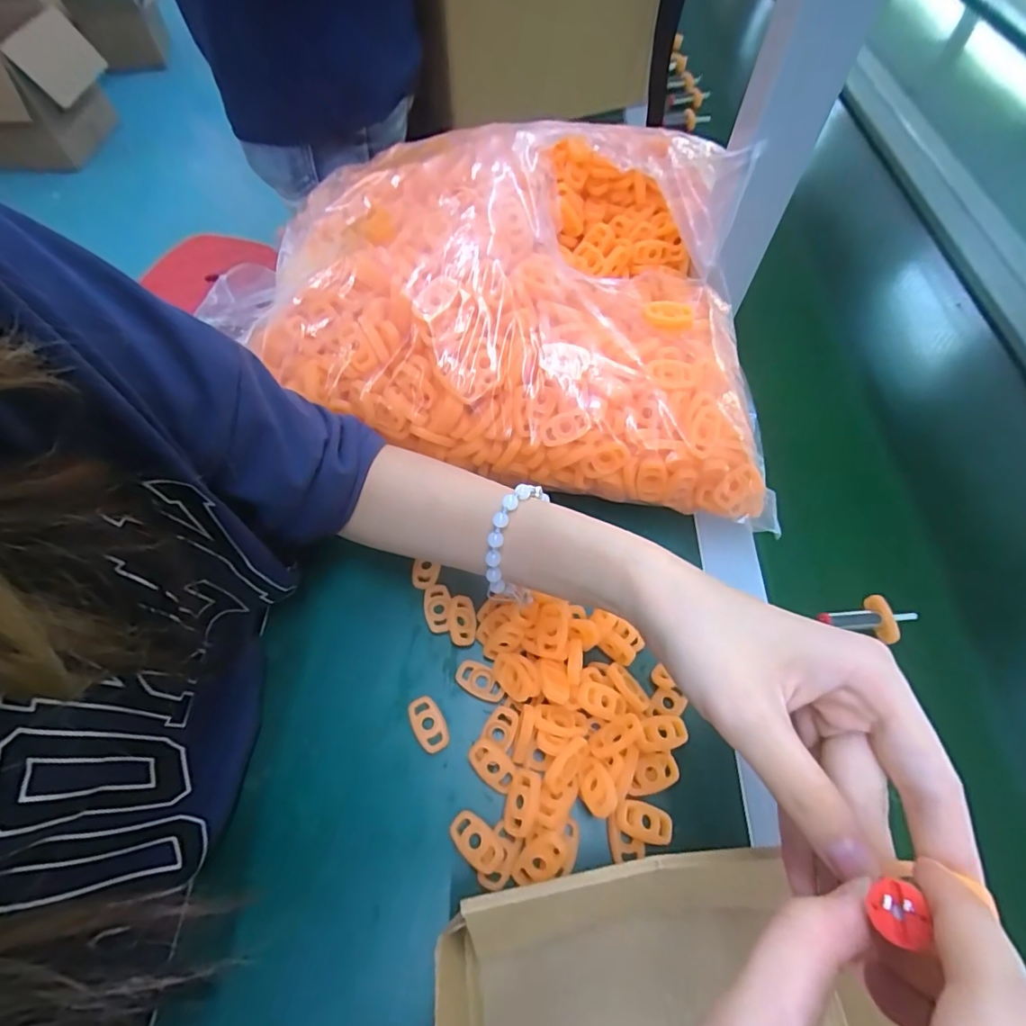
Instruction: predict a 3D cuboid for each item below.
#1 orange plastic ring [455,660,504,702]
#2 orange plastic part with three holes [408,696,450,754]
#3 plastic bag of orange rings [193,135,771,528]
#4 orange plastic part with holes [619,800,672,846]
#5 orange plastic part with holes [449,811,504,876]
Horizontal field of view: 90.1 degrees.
[{"bbox_3d":[-0.020,0.105,0.321,0.032,0.008,0.018,26,63,14],"label":"orange plastic ring"},{"bbox_3d":[-0.050,0.127,0.309,0.018,0.006,0.033,-26,63,-14],"label":"orange plastic part with three holes"},{"bbox_3d":[0.014,-0.157,0.364,0.355,0.103,0.254,11,60,6],"label":"plastic bag of orange rings"},{"bbox_3d":[0.072,0.167,0.277,0.029,0.006,0.018,11,60,7],"label":"orange plastic part with holes"},{"bbox_3d":[-0.019,0.177,0.275,0.033,0.004,0.018,26,59,31],"label":"orange plastic part with holes"}]

